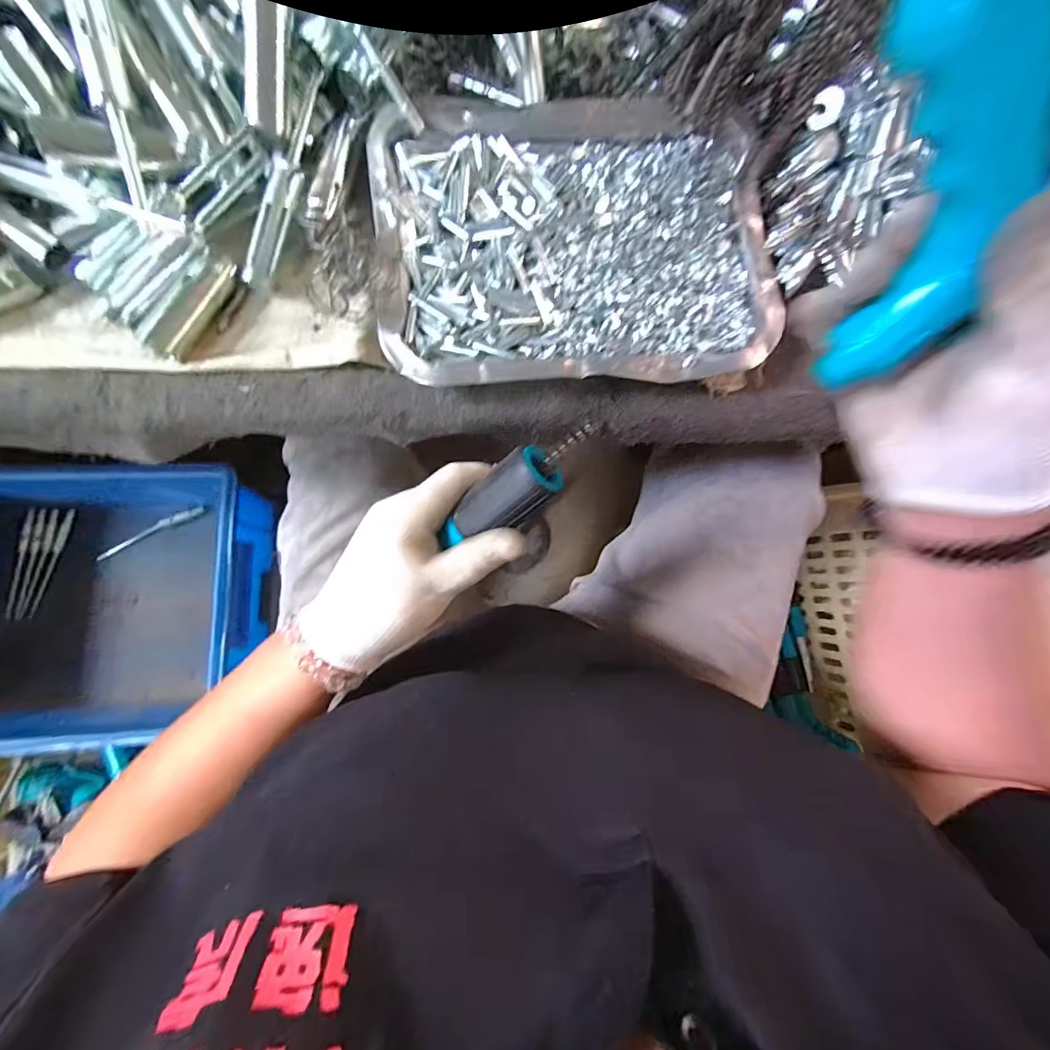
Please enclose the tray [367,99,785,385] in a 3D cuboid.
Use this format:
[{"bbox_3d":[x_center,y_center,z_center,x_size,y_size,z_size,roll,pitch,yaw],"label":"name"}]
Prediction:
[{"bbox_3d":[0.032,-0.184,0.290,0.244,0.029,0.185,-4,85,-7],"label":"tray"}]

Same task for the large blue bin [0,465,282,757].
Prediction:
[{"bbox_3d":[-0.467,0.079,0.473,0.315,0.136,0.267,0,84,-7],"label":"large blue bin"}]

